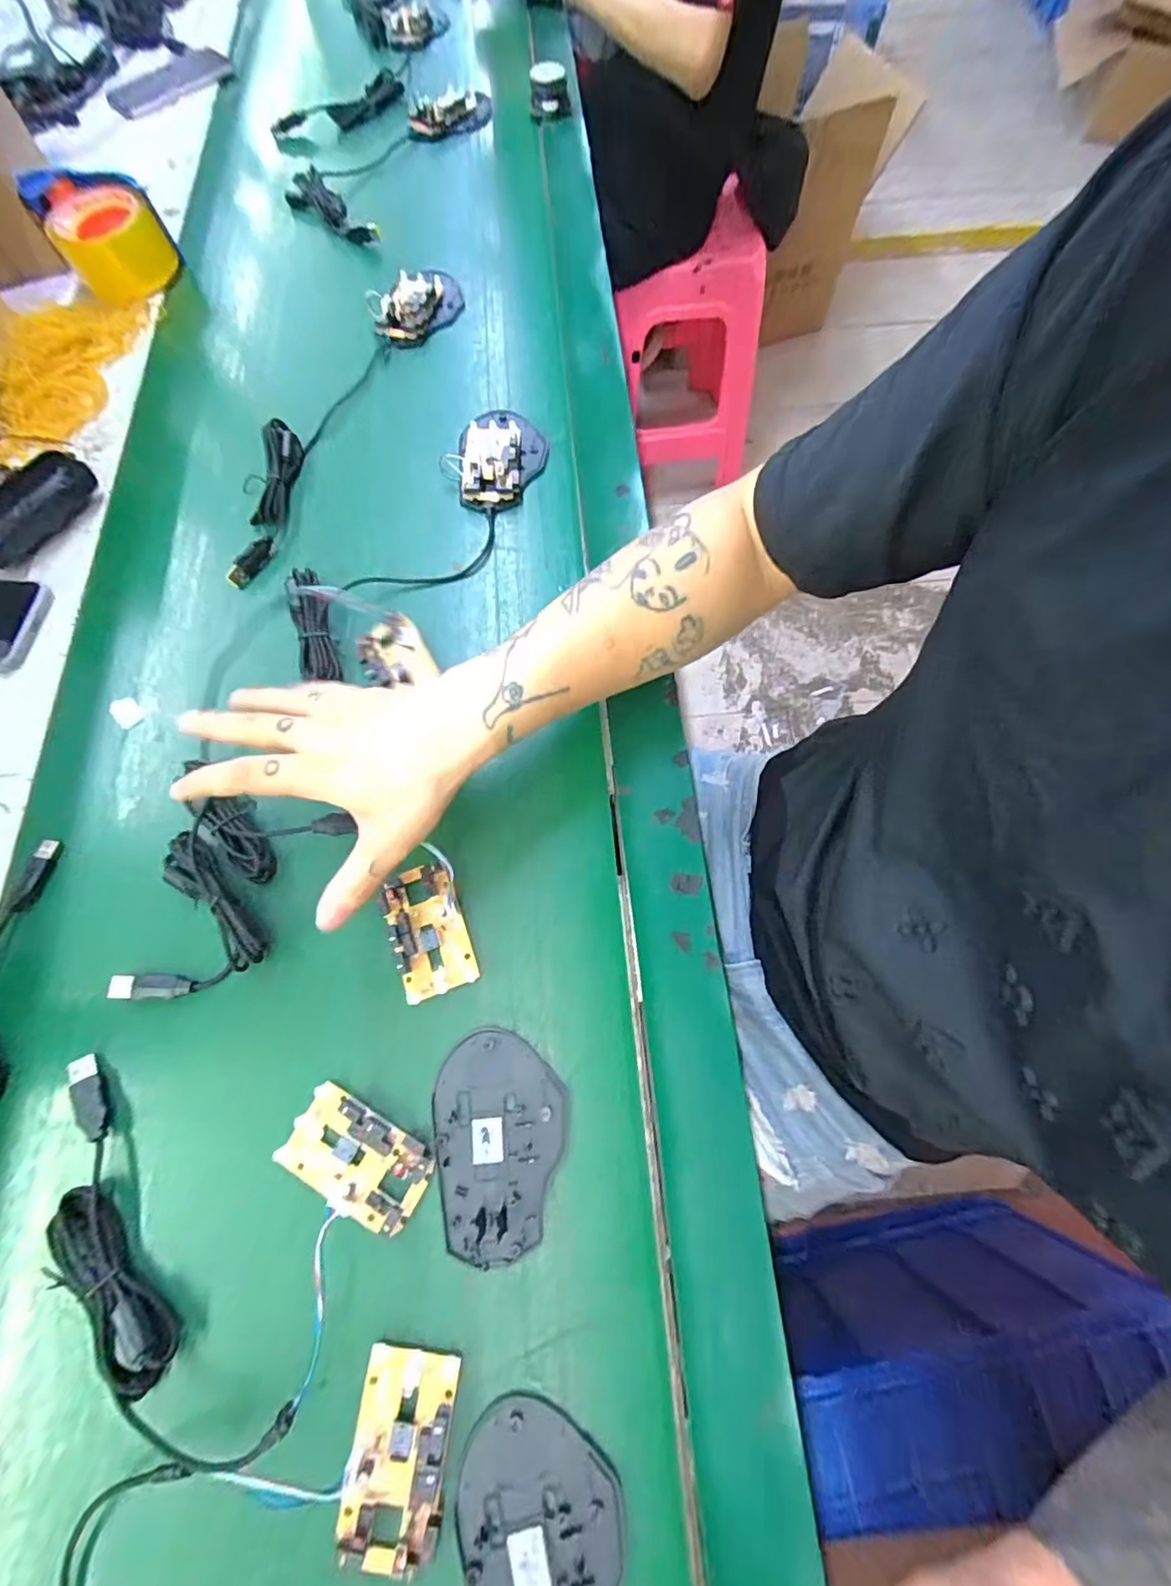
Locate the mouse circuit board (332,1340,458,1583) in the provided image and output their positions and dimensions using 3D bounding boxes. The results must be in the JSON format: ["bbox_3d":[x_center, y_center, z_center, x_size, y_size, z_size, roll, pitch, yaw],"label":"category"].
[{"bbox_3d":[-0.088,0.310,0.268,0.046,0.011,0.075,6,69,5],"label":"mouse circuit board"}]

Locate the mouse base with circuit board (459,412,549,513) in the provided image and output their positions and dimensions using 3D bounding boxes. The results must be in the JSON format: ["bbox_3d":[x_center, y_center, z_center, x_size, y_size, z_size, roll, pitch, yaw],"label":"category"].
[{"bbox_3d":[-0.070,-0.287,0.488,0.072,0.019,0.108,-5,70,0],"label":"mouse base with circuit board"}]

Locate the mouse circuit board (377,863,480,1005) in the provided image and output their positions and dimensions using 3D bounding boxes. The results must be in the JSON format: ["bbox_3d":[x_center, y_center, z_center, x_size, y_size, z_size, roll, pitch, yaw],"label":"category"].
[{"bbox_3d":[-0.097,0.082,0.353,0.044,0.015,0.079,-19,69,-5],"label":"mouse circuit board"}]

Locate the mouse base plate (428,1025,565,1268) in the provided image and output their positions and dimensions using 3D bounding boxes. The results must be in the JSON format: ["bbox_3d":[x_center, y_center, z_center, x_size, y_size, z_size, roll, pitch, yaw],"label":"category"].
[{"bbox_3d":[-0.048,0.190,0.316,0.071,0.004,0.106,0,69,2],"label":"mouse base plate"}]

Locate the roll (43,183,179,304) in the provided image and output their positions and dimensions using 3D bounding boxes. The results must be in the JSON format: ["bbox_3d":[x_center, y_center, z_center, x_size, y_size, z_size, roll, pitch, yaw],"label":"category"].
[{"bbox_3d":[-0.504,-0.585,0.613,0.096,0.055,0.110,-37,74,-11],"label":"roll"}]

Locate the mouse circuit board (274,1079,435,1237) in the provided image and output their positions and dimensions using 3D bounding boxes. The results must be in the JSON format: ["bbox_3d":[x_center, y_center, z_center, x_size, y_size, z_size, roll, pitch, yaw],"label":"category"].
[{"bbox_3d":[-0.124,0.198,0.312,0.078,0.010,0.044,27,72,12],"label":"mouse circuit board"}]

